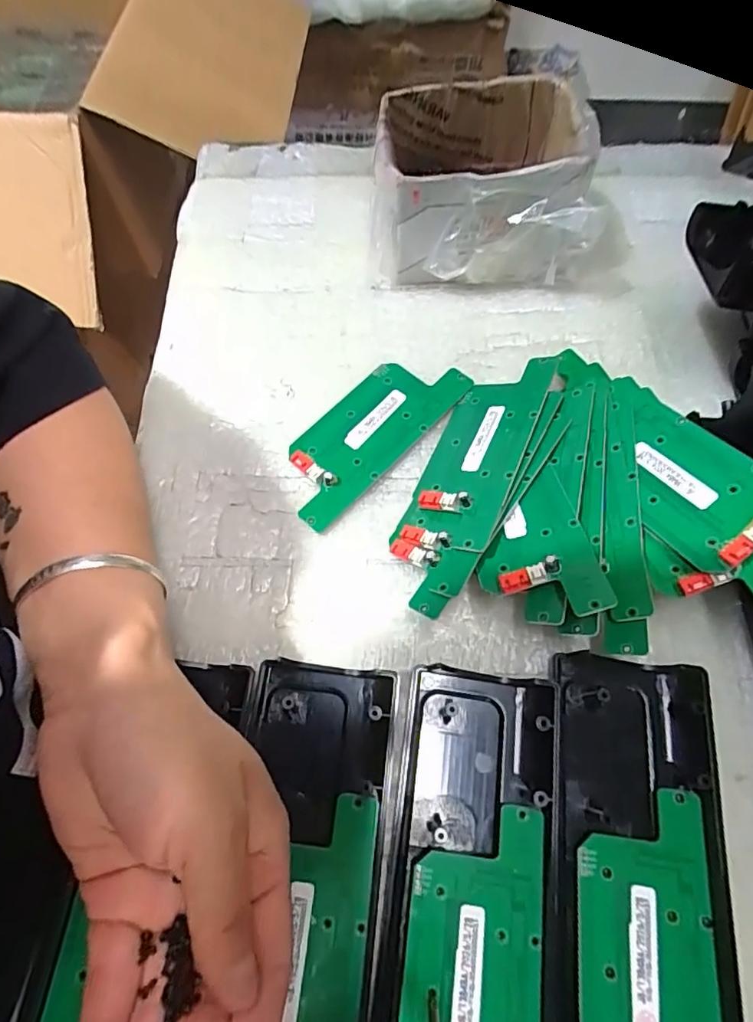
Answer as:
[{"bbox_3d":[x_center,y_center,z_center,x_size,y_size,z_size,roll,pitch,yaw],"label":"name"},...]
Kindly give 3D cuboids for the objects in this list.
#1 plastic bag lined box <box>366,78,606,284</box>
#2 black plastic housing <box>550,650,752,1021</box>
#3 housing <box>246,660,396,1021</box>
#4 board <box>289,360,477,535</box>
[{"bbox_3d":[0.068,-0.219,0.359,0.142,0.077,0.109,2,67,1],"label":"plastic bag lined box"},{"bbox_3d":[0.109,0.185,0.212,0.075,0.022,0.242,7,67,3],"label":"black plastic housing"},{"bbox_3d":[-0.037,0.191,0.212,0.066,0.018,0.248,6,67,3],"label":"housing"},{"bbox_3d":[-0.005,-0.050,0.322,0.055,0.009,0.133,40,73,16],"label":"board"}]

